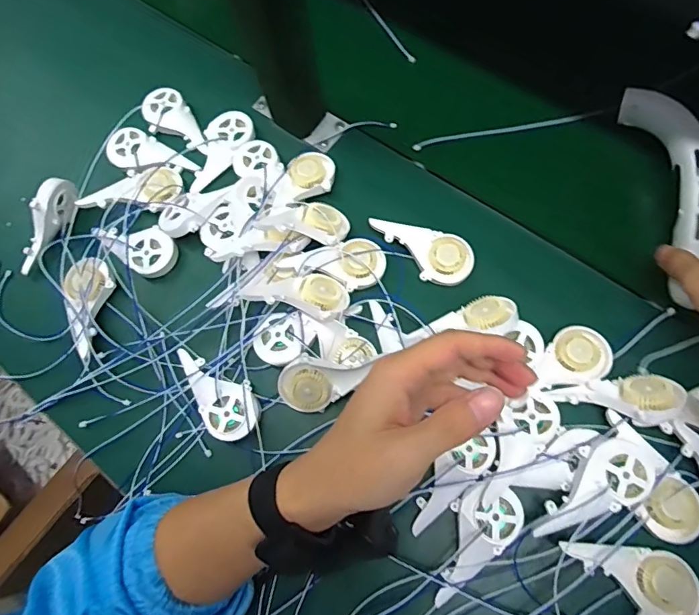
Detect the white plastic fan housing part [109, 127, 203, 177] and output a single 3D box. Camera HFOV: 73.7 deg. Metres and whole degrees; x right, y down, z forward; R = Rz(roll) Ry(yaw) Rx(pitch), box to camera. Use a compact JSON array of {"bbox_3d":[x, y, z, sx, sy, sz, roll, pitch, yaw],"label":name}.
[{"bbox_3d":[-0.196,-0.153,0.472,0.089,0.024,0.040,12,69,-11],"label":"white plastic fan housing part"}]

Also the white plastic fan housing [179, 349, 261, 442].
[{"bbox_3d":[-0.107,0.067,0.387,0.043,0.017,0.088,-30,72,-4],"label":"white plastic fan housing"}]

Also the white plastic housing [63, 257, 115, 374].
[{"bbox_3d":[-0.233,0.002,0.413,0.041,0.018,0.099,-12,72,1],"label":"white plastic housing"}]

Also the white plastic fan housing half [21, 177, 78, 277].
[{"bbox_3d":[-0.287,-0.076,0.440,0.016,0.037,0.093,24,91,8],"label":"white plastic fan housing half"}]

